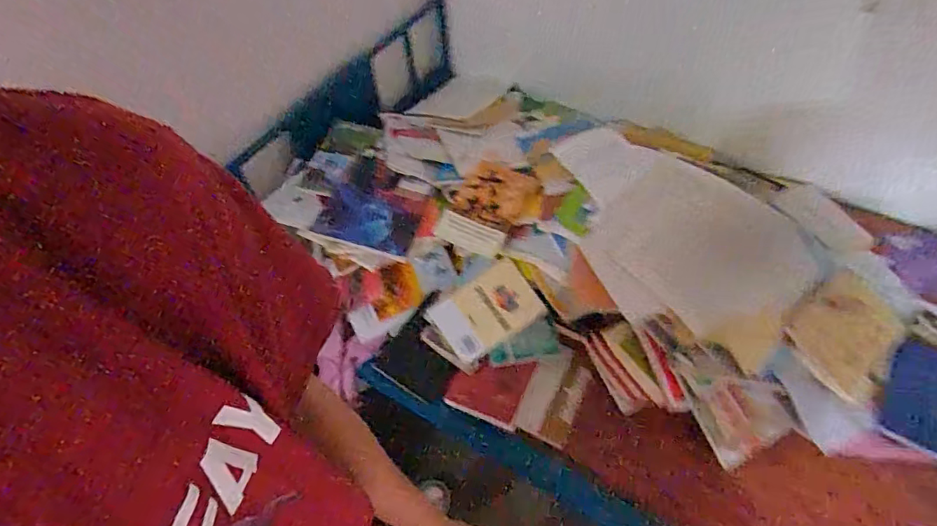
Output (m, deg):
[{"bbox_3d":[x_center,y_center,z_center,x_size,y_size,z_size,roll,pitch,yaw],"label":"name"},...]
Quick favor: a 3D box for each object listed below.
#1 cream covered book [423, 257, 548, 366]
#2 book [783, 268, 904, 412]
[{"bbox_3d":[0.038,0.105,1.120,0.215,0.023,0.155,-35,84,6],"label":"cream covered book"},{"bbox_3d":[0.710,0.132,0.969,0.203,0.011,0.205,45,77,1],"label":"book"}]

